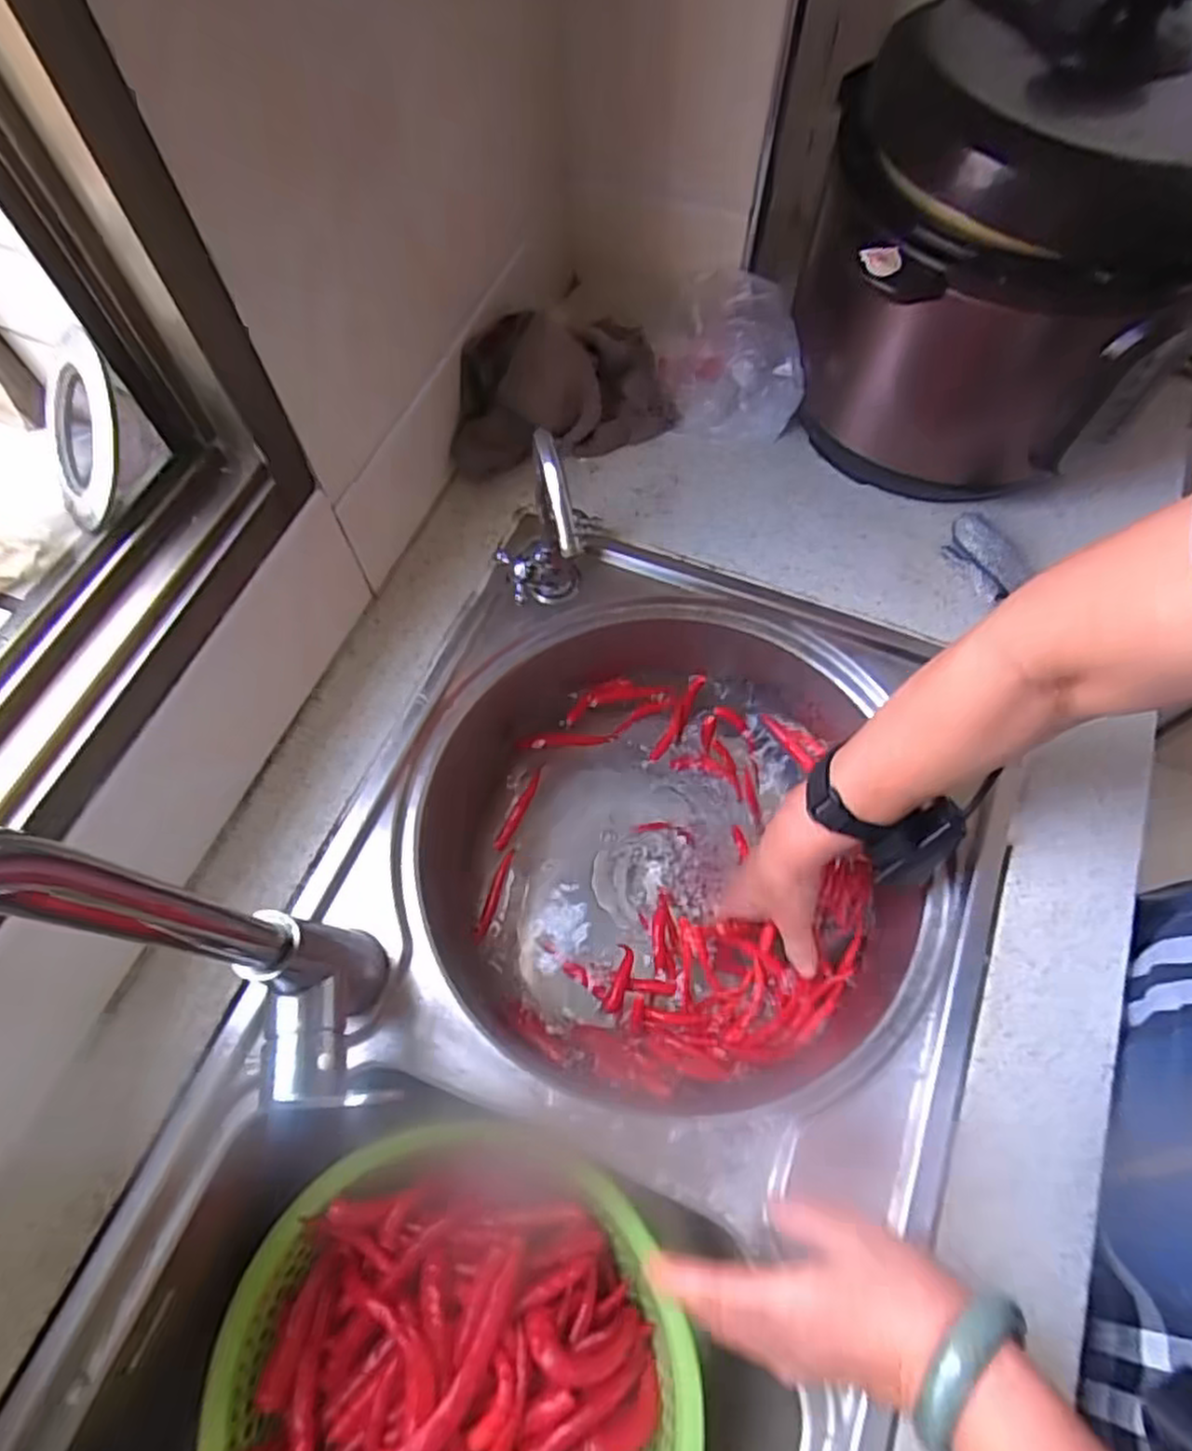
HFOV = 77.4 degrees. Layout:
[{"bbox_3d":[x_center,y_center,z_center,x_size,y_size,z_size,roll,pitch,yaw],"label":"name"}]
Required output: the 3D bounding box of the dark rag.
[{"bbox_3d":[-0.032,-0.290,0.622,0.185,0.087,0.098,-11,66,-5],"label":"dark rag"}]

